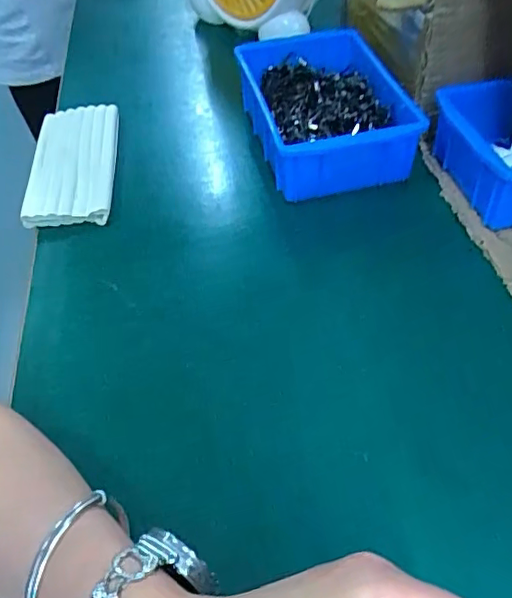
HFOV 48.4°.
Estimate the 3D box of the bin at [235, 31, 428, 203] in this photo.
[{"bbox_3d":[0.064,-0.184,0.556,0.139,0.063,0.207,-12,49,-5],"label":"bin"}]

